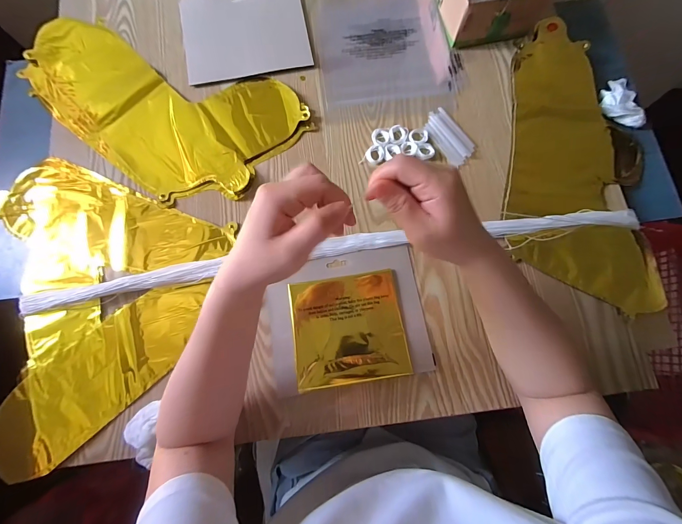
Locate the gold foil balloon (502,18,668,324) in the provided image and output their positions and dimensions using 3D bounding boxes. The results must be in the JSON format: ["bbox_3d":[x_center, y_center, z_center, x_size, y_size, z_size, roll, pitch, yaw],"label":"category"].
[{"bbox_3d":[0.340,-0.153,0.438,0.195,0.023,0.408,9,77,3],"label":"gold foil balloon"}]

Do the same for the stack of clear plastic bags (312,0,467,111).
[{"bbox_3d":[0.068,-0.356,0.506,0.212,0.013,0.249,-7,77,-1],"label":"stack of clear plastic bags"}]

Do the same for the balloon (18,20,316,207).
[{"bbox_3d":[-0.273,-0.249,0.472,0.407,0.011,0.238,38,80,9],"label":"balloon"}]

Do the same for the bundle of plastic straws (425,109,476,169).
[{"bbox_3d":[0.155,-0.181,0.454,0.046,0.009,0.088,-31,78,-7],"label":"bundle of plastic straws"}]

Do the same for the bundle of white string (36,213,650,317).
[{"bbox_3d":[-0.007,-0.012,0.405,0.786,0.026,0.038,-8,77,-2],"label":"bundle of white string"}]

